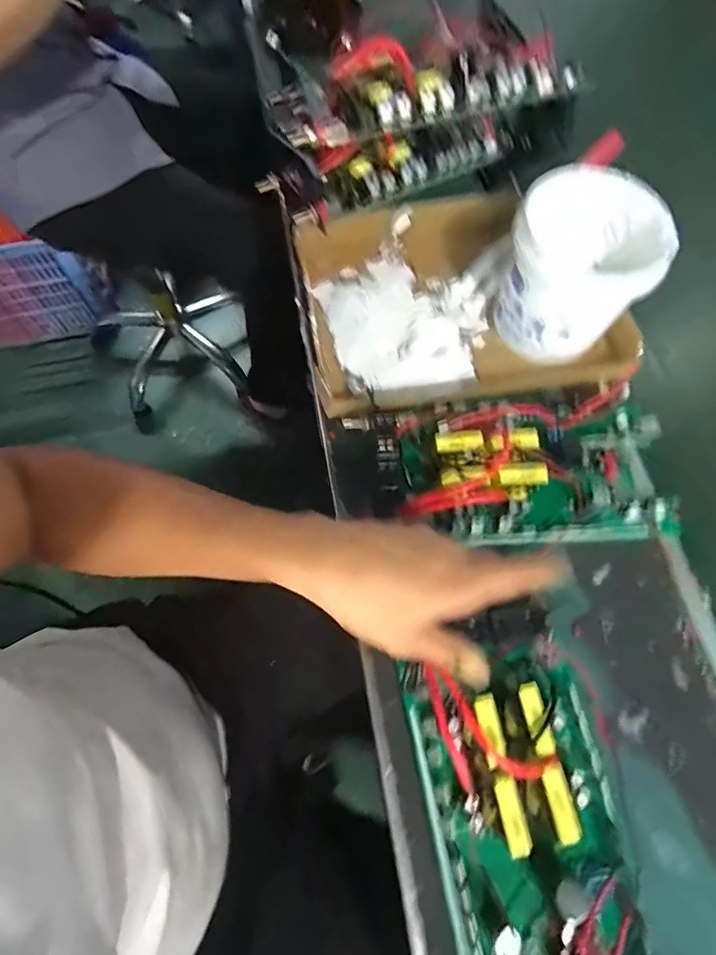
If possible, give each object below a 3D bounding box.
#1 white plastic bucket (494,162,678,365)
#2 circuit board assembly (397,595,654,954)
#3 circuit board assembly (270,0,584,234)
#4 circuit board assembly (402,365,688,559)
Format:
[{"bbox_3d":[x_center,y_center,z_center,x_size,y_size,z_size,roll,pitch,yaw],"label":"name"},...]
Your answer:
[{"bbox_3d":[0.198,-0.187,0.437,0.122,0.121,0.113,1,69,-2],"label":"white plastic bucket"},{"bbox_3d":[0.122,0.250,0.294,0.132,0.064,0.319,-9,68,-6],"label":"circuit board assembly"},{"bbox_3d":[0.084,-0.354,0.463,0.315,0.131,0.071,-24,71,-11],"label":"circuit board assembly"},{"bbox_3d":[0.151,-0.019,0.407,0.257,0.055,0.153,-6,69,-5],"label":"circuit board assembly"}]

